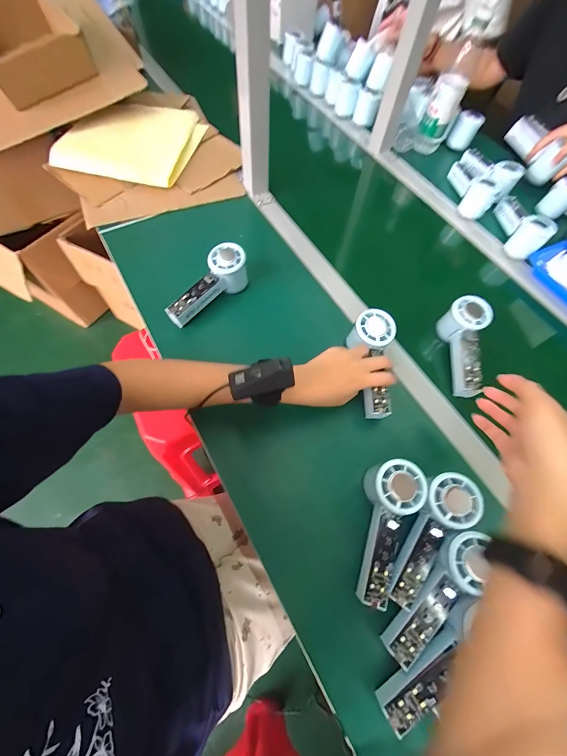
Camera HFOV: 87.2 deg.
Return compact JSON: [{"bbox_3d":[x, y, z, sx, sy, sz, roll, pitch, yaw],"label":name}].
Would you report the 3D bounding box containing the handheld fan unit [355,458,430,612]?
[{"bbox_3d":[0.120,0.166,0.353,0.058,0.057,0.140,18,78,5],"label":"handheld fan unit"}]

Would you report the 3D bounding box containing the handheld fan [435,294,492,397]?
[{"bbox_3d":[0.283,-0.047,0.469,0.052,0.056,0.152,6,77,-1],"label":"handheld fan"}]

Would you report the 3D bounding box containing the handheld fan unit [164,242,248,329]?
[{"bbox_3d":[-0.121,-0.145,0.487,0.048,0.061,0.153,43,85,15],"label":"handheld fan unit"}]

